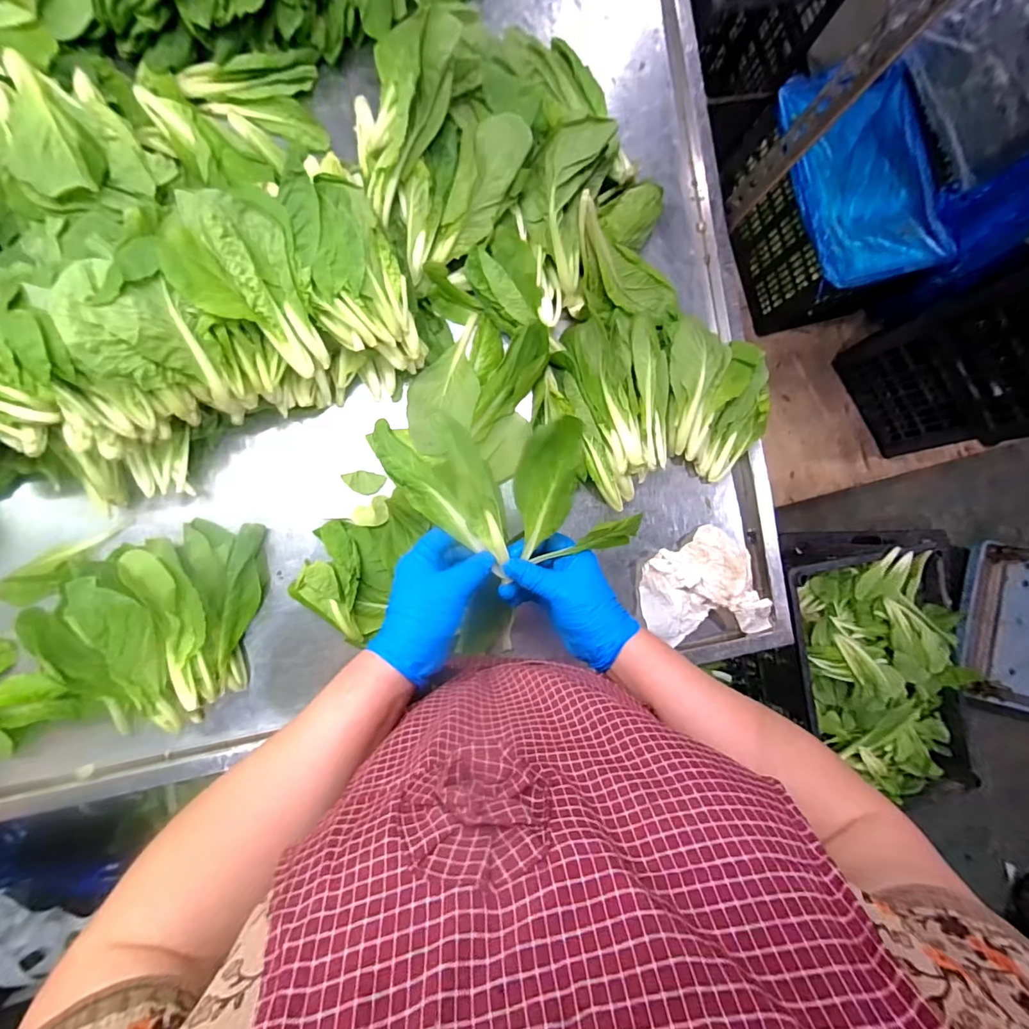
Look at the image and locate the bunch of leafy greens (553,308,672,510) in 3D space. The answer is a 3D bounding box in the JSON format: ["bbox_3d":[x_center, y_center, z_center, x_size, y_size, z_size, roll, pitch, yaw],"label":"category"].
[{"bbox_3d":[0.126,-0.126,0.546,0.118,0.043,0.217,-15,90,-8],"label":"bunch of leafy greens"}]

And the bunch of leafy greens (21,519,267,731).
[{"bbox_3d":[-0.360,0.109,0.470,0.179,0.074,0.208,6,87,-8],"label":"bunch of leafy greens"}]

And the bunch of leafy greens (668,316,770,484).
[{"bbox_3d":[0.239,-0.136,0.563,0.120,0.053,0.175,-3,88,-8],"label":"bunch of leafy greens"}]

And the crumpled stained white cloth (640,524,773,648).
[{"bbox_3d":[0.230,0.086,0.569,0.151,0.027,0.128,-8,89,-8],"label":"crumpled stained white cloth"}]

